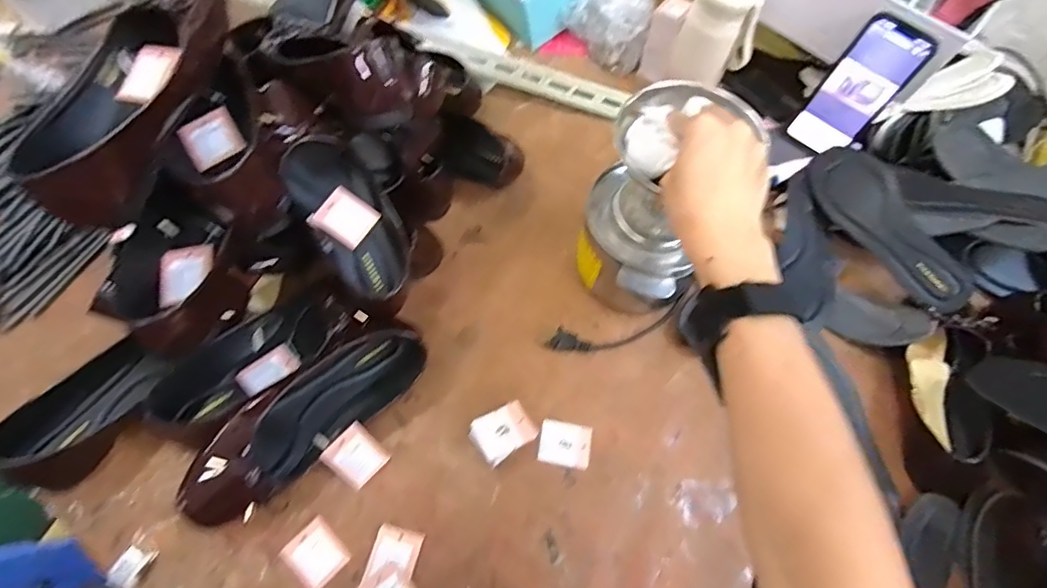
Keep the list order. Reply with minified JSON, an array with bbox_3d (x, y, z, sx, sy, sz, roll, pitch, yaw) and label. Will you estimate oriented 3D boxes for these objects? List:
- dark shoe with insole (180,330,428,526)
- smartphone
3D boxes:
[{"bbox_3d":[-0.198,0.116,0.493,0.240,0.063,0.073,-38,71,-21],"label":"dark shoe with insole"},{"bbox_3d":[0.398,-0.242,0.631,0.077,0.155,0.010,39,47,13],"label":"smartphone"}]

